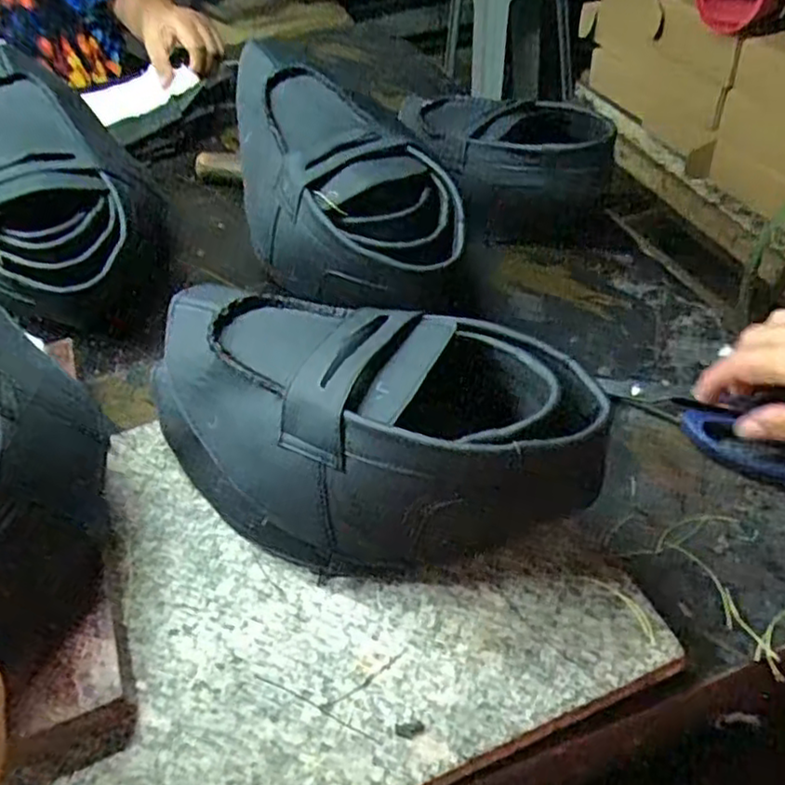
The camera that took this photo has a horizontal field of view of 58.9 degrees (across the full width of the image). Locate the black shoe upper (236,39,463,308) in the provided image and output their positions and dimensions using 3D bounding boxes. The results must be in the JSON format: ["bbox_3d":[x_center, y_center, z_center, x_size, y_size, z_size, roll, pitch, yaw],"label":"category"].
[{"bbox_3d":[-0.046,-0.168,0.544,0.136,0.110,0.256,-17,46,-10],"label":"black shoe upper"}]

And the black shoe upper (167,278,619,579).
[{"bbox_3d":[-0.021,0.021,0.373,0.249,0.087,0.116,12,48,19],"label":"black shoe upper"}]

